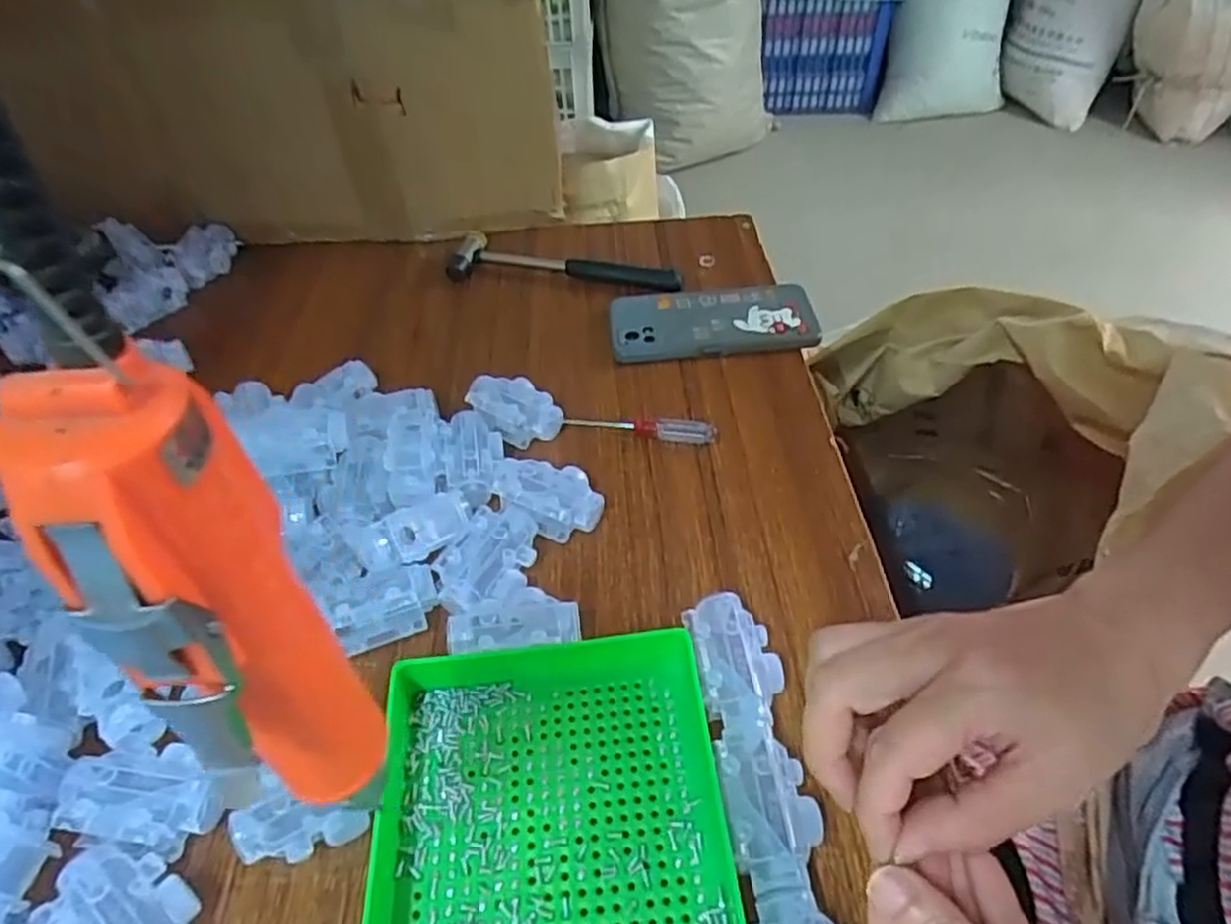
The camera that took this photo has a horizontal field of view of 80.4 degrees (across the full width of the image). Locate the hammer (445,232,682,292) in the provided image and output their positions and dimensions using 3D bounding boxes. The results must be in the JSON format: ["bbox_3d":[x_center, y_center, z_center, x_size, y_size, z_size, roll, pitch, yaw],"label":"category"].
[{"bbox_3d":[-0.045,-0.173,0.654,0.208,0.027,0.057,7,47,8],"label":"hammer"}]

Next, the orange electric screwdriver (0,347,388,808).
[{"bbox_3d":[-0.090,0.044,0.177,0.041,0.152,0.035,-32,53,-25],"label":"orange electric screwdriver"}]

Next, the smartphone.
[{"bbox_3d":[0.077,-0.117,0.591,0.159,0.007,0.077,-4,52,2],"label":"smartphone"}]

